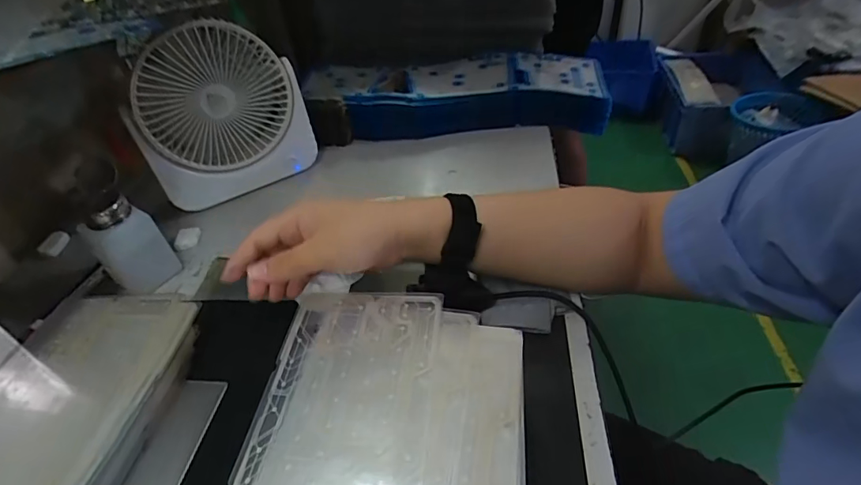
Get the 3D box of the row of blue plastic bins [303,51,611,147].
[{"bbox_3d":[0.036,-0.213,0.679,0.424,0.067,0.152,-4,42,3],"label":"row of blue plastic bins"}]

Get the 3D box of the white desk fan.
[{"bbox_3d":[-0.242,-0.149,0.537,0.177,0.194,0.064,-35,49,-28],"label":"white desk fan"}]

